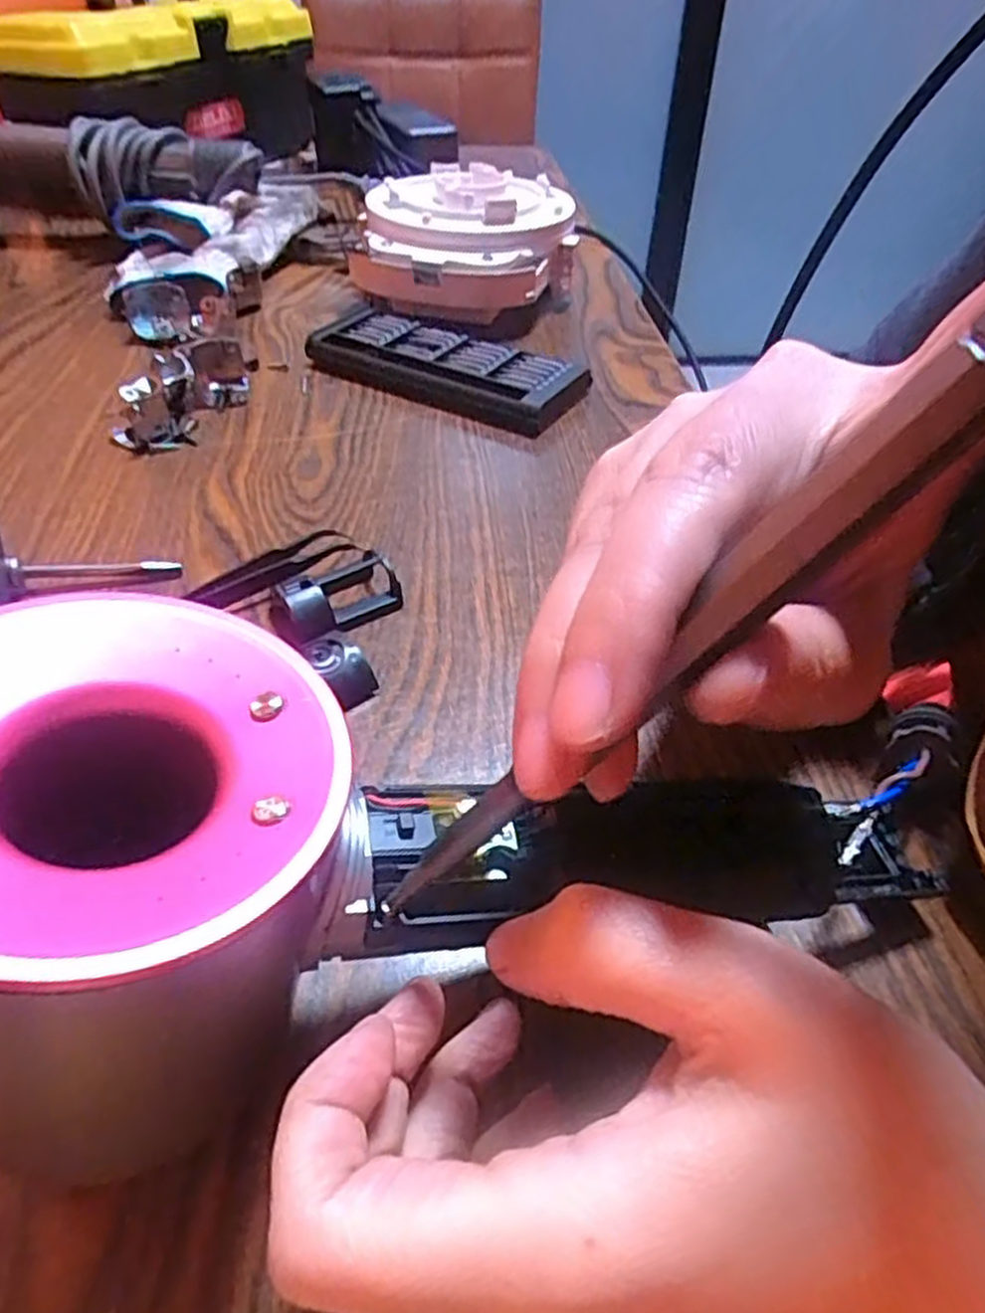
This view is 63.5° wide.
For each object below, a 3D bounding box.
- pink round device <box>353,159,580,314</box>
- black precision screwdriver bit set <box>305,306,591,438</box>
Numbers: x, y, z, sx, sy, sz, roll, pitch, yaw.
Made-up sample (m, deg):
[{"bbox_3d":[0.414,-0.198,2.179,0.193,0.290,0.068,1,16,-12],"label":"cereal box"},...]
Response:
[{"bbox_3d":[-0.015,-0.276,0.532,0.131,0.067,0.126,2,43,-2],"label":"pink round device"},{"bbox_3d":[-0.027,-0.168,0.462,0.157,0.022,0.070,21,46,18],"label":"black precision screwdriver bit set"}]

